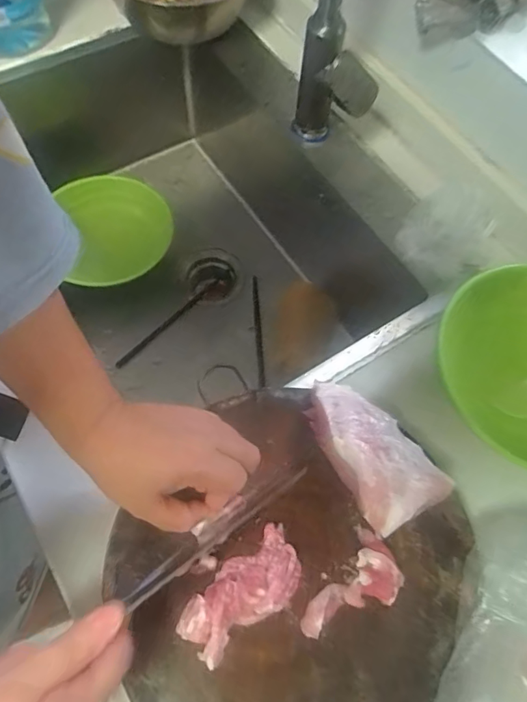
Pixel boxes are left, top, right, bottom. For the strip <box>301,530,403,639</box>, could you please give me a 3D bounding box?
[{"bbox_3d":[0.069,0.180,0.366,0.045,0.018,0.085,36,68,12],"label":"strip"}]

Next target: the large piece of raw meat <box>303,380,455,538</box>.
[{"bbox_3d":[0.082,0.077,0.400,0.067,0.044,0.124,-29,70,-15],"label":"large piece of raw meat"}]

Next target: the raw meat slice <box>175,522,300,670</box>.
[{"bbox_3d":[-0.014,0.177,0.359,0.098,0.024,0.047,-37,73,-18],"label":"raw meat slice"}]

